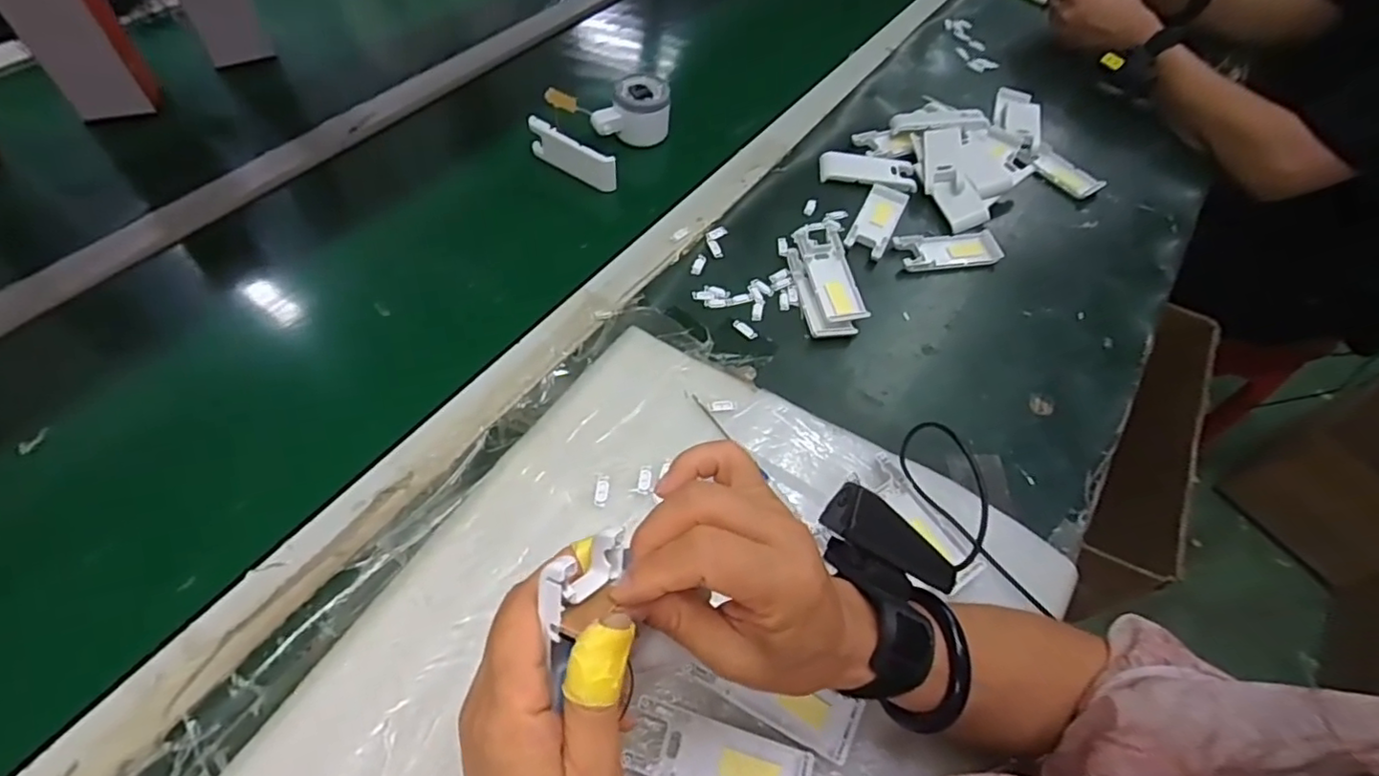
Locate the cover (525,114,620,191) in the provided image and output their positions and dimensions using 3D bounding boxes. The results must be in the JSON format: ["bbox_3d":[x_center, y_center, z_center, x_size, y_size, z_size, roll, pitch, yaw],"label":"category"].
[{"bbox_3d":[-0.119,-0.234,0.633,0.104,0.039,0.016,32,57,15],"label":"cover"}]

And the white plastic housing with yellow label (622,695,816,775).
[{"bbox_3d":[0.018,0.217,0.365,0.102,0.010,0.037,18,54,6],"label":"white plastic housing with yellow label"}]

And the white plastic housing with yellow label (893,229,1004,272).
[{"bbox_3d":[0.260,-0.137,0.630,0.105,0.016,0.041,-6,55,-11],"label":"white plastic housing with yellow label"}]

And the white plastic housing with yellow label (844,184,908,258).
[{"bbox_3d":[0.194,-0.175,0.646,0.037,0.008,0.114,25,55,11],"label":"white plastic housing with yellow label"}]

